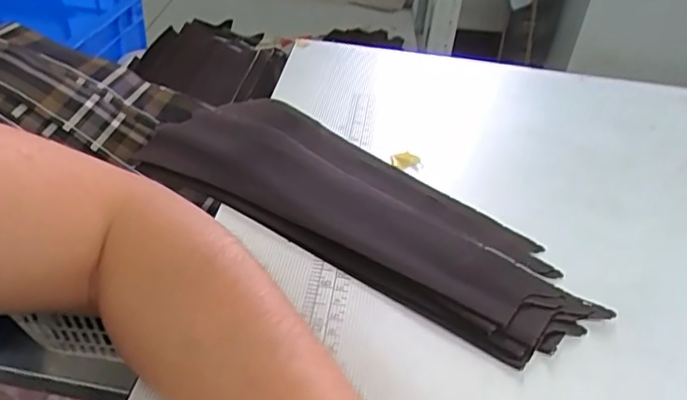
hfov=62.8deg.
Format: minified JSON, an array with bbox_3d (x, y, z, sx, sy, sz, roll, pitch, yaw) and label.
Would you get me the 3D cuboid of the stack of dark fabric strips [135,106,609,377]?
[{"bbox_3d":[0.000,-0.003,0.369,0.312,0.024,0.117,24,41,22],"label":"stack of dark fabric strips"}]

